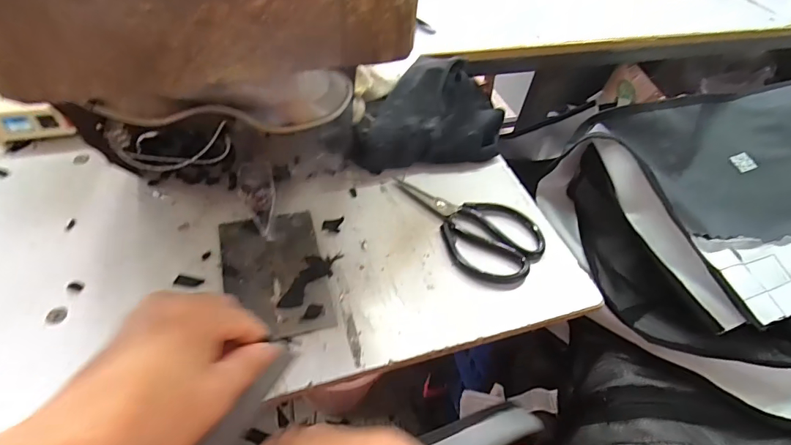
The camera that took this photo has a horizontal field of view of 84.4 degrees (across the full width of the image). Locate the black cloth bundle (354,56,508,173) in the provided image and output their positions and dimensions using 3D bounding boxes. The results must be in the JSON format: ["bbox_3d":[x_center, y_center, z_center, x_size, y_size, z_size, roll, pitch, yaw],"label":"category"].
[{"bbox_3d":[0.041,-0.137,0.544,0.193,0.082,0.113,-8,50,-14],"label":"black cloth bundle"}]

